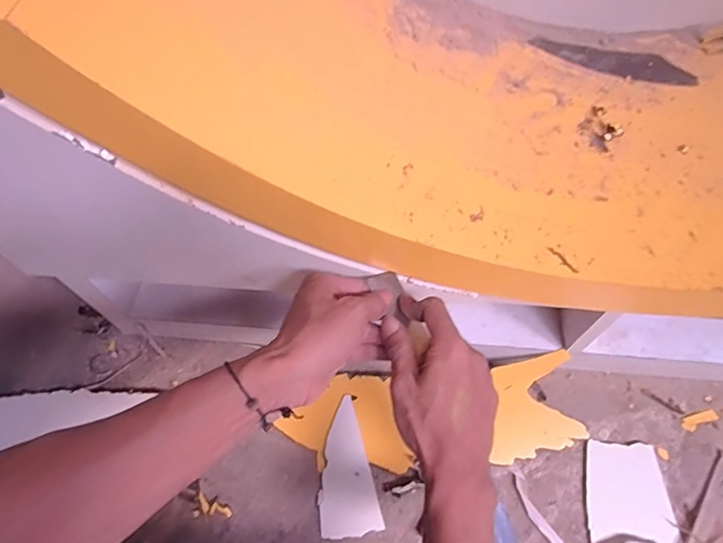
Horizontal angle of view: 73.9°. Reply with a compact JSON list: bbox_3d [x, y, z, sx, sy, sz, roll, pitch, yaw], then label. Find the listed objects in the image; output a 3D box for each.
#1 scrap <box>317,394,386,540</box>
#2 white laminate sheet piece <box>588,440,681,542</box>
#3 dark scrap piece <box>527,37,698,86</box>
[{"bbox_3d":[-0.026,0.248,0.610,0.072,0.005,0.156,-14,63,-1],"label":"scrap"},{"bbox_3d":[0.327,0.297,0.581,0.104,0.008,0.168,0,62,2],"label":"white laminate sheet piece"},{"bbox_3d":[0.282,-0.238,0.543,0.174,0.009,0.044,14,62,9],"label":"dark scrap piece"}]

